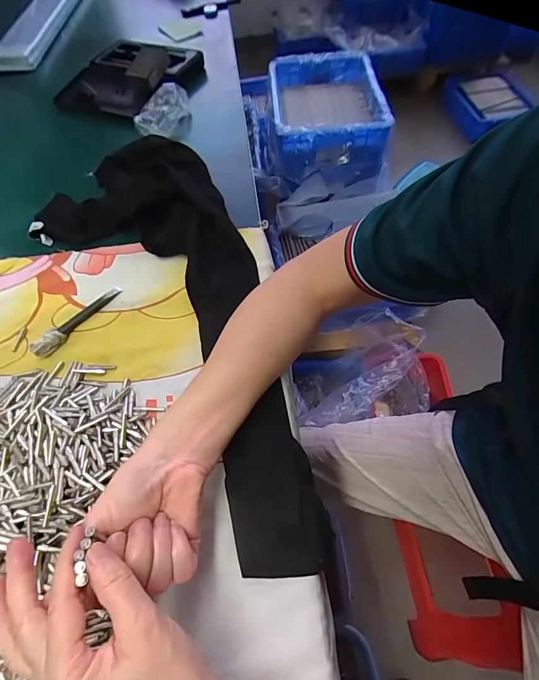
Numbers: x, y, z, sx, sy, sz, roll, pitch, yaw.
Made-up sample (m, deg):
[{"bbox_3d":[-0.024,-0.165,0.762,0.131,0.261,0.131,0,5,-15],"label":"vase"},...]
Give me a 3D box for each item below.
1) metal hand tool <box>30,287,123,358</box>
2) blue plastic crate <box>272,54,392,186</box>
[{"bbox_3d":[-0.206,-0.025,0.396,0.017,0.017,0.108,28,64,20],"label":"metal hand tool"},{"bbox_3d":[0.157,-0.663,1.087,0.290,0.167,0.399,-4,58,2],"label":"blue plastic crate"}]

